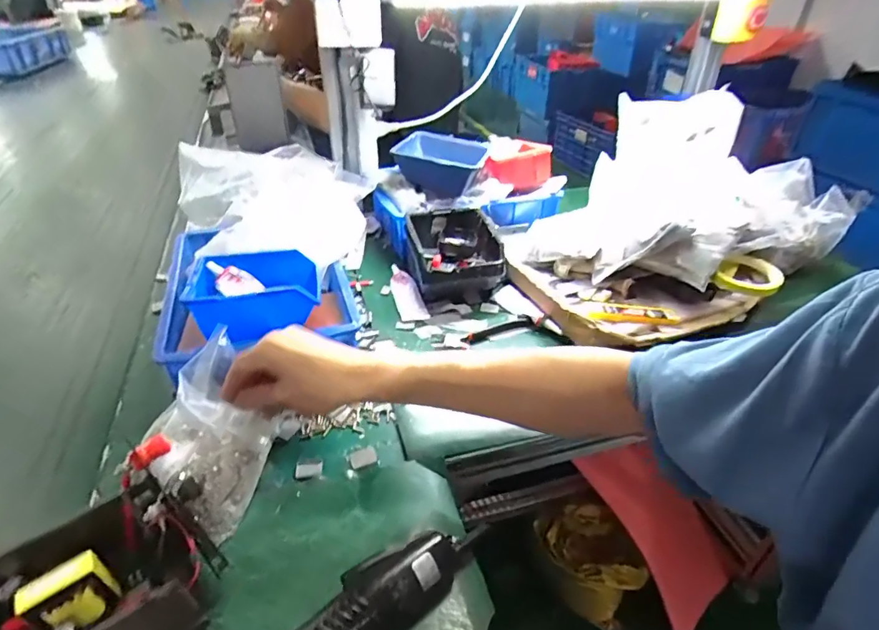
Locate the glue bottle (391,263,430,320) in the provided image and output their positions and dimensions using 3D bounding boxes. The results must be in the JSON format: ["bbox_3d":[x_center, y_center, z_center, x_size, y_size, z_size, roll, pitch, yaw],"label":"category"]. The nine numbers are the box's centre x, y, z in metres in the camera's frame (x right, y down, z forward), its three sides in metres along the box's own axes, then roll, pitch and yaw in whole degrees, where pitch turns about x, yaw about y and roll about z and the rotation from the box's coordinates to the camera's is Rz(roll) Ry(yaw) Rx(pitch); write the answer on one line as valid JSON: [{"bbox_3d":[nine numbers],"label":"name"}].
[{"bbox_3d":[-0.048,-0.035,0.716,0.037,0.021,0.123,-11,37,-15],"label":"glue bottle"}]

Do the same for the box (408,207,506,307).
[{"bbox_3d":[0.023,-0.087,0.740,0.135,0.088,0.150,-2,34,-7],"label":"box"}]

